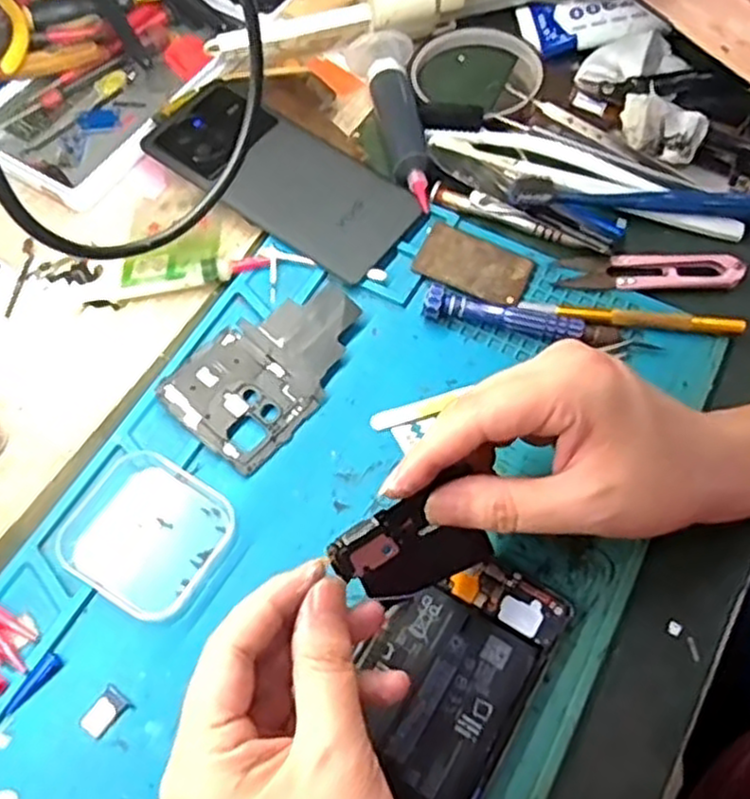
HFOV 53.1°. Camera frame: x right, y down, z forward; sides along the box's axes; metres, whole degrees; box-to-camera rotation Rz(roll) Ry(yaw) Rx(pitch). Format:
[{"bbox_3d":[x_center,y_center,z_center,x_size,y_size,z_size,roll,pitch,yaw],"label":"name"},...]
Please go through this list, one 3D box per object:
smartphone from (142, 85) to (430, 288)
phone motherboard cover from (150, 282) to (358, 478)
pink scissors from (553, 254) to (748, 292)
[{"bbox_3d":[-0.053,-0.133,0.439,0.156,0.011,0.072,34,68,12],"label":"smartphone"},{"bbox_3d":[-0.053,-0.019,0.385,0.065,0.009,0.105,34,68,17],"label":"phone motherboard cover"},{"bbox_3d":[0.150,-0.071,0.412,0.096,0.010,0.021,1,63,1],"label":"pink scissors"}]

